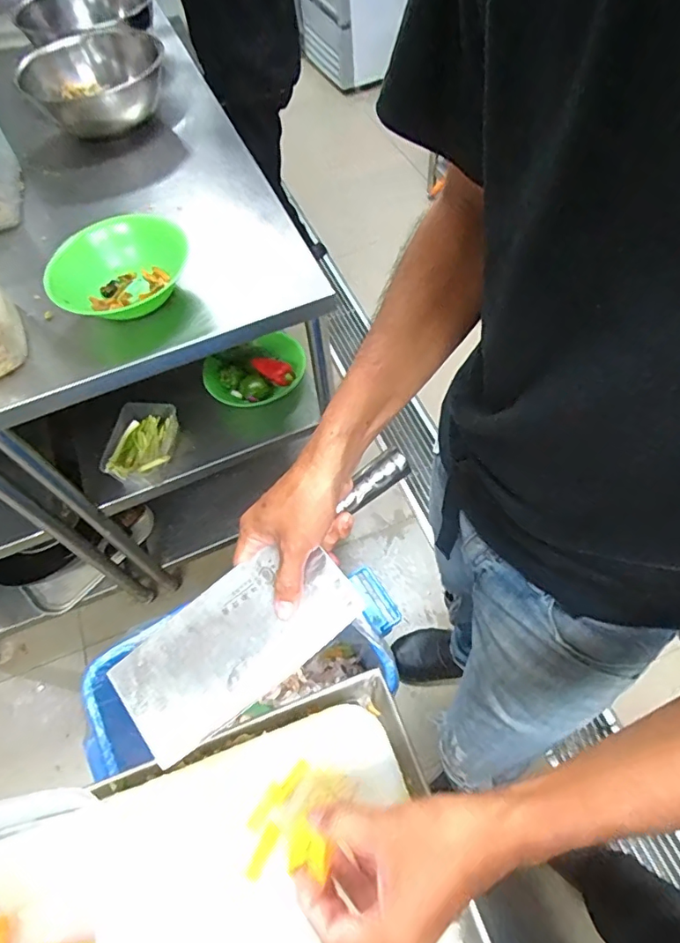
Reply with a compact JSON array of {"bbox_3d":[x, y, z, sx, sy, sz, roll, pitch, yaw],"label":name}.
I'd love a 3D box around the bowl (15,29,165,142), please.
[{"bbox_3d":[-0.495,-0.786,1.062,0.269,0.103,0.212,-30,61,-13],"label":"bowl"}]

